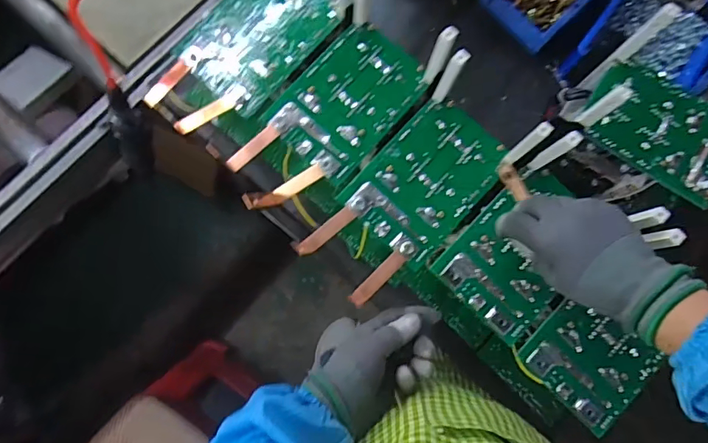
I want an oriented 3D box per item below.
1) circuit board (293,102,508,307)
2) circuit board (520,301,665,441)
[{"bbox_3d":[0.057,-0.022,0.496,0.109,0.010,0.221,42,81,4],"label":"circuit board"},{"bbox_3d":[0.237,0.139,0.481,0.108,0.010,0.099,45,81,4],"label":"circuit board"}]

